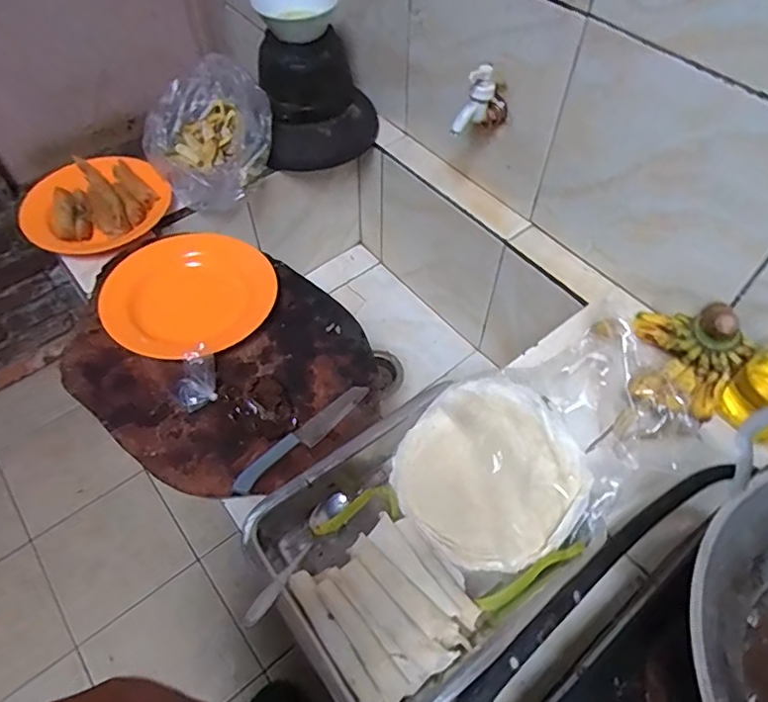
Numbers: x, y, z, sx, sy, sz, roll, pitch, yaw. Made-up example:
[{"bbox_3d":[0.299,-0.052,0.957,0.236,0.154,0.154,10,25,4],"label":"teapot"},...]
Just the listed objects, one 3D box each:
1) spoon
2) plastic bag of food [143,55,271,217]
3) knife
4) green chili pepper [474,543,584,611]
[{"bbox_3d":[-0.084,0.201,0.541,0.026,0.028,0.159,23,41,15],"label":"spoon"},{"bbox_3d":[-0.279,-0.350,0.877,0.185,0.128,0.211,-18,57,-13],"label":"plastic bag of food"},{"bbox_3d":[-0.089,0.095,0.615,0.181,0.015,0.025,-37,63,-23],"label":"knife"},{"bbox_3d":[0.143,0.220,0.539,0.116,0.007,0.015,-32,60,-3],"label":"green chili pepper"}]

